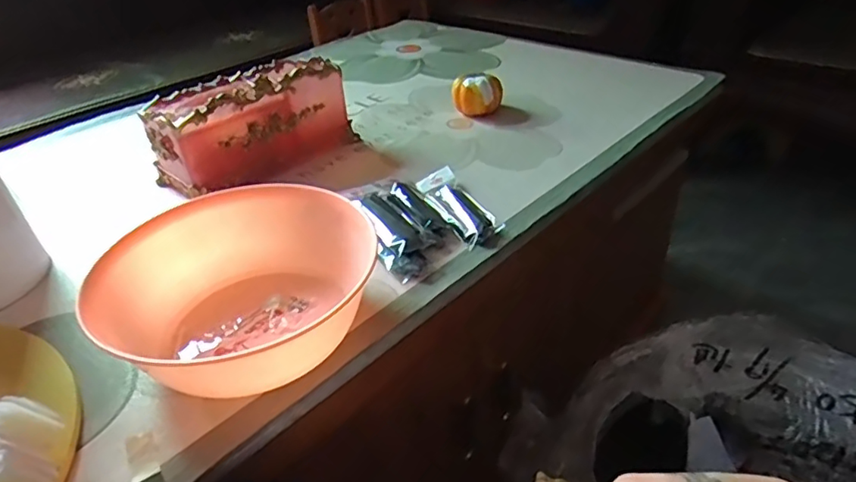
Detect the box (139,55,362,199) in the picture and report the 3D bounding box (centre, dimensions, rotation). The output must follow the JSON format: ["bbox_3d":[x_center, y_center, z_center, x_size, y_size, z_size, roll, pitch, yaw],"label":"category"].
[{"bbox_3d":[-0.255,-0.172,0.799,0.146,0.122,0.257,27,45,36],"label":"box"}]

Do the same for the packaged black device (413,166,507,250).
[{"bbox_3d":[0.034,-0.046,0.679,0.052,0.021,0.169,-16,37,-16],"label":"packaged black device"}]

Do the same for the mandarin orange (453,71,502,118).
[{"bbox_3d":[0.079,-0.233,0.887,0.076,0.057,0.060,-7,35,-4],"label":"mandarin orange"}]

